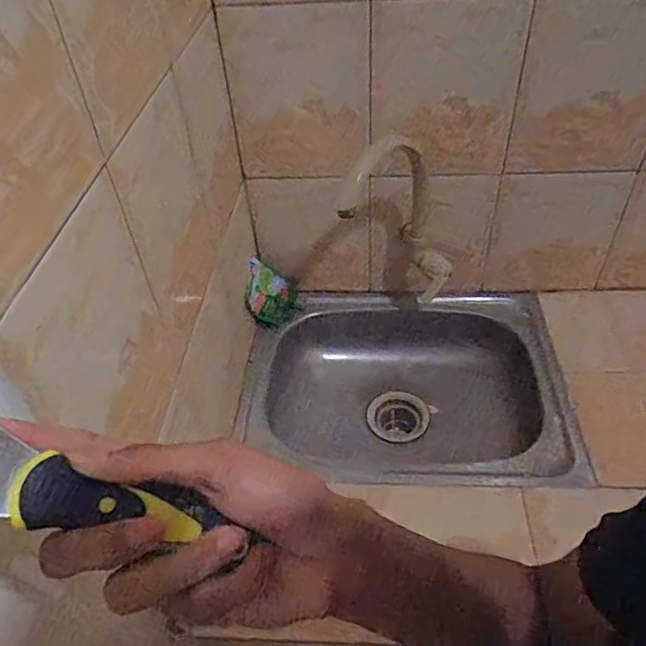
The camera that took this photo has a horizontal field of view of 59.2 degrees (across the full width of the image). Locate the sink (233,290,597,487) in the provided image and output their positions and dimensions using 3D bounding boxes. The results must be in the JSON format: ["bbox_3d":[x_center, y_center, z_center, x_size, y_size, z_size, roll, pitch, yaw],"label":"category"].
[{"bbox_3d":[0.130,0.134,0.961,0.486,0.168,0.384,0,45,5],"label":"sink"}]

